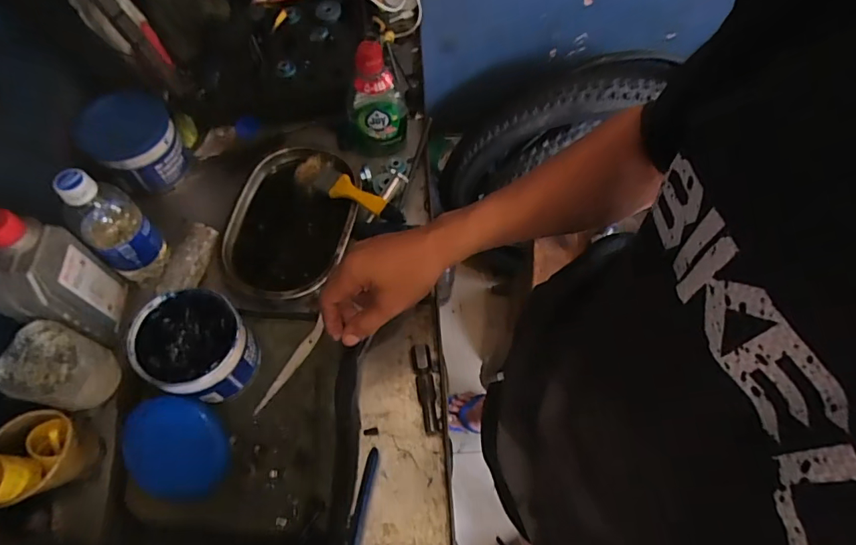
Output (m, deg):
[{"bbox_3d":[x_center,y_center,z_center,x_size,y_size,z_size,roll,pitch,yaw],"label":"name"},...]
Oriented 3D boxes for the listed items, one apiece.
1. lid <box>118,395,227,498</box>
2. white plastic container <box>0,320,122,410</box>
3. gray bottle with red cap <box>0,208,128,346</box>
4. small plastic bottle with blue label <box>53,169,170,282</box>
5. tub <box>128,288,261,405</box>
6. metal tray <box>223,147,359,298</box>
[{"bbox_3d":[-0.254,0.175,0.489,0.101,0.006,0.096,0,82,-2],"label":"lid"},{"bbox_3d":[-0.360,0.100,0.489,0.066,0.092,0.072,14,65,6],"label":"white plastic container"},{"bbox_3d":[-0.368,0.008,0.480,0.056,0.164,0.081,4,65,1],"label":"gray bottle with red cap"},{"bbox_3d":[-0.338,-0.049,0.526,0.054,0.161,0.065,39,70,16],"label":"small plastic bottle with blue label"},{"bbox_3d":[-0.235,0.075,0.497,0.102,0.076,0.098,0,65,-1],"label":"tub"},{"bbox_3d":[-0.171,-0.064,0.625,0.151,0.034,0.219,11,65,4],"label":"metal tray"}]

